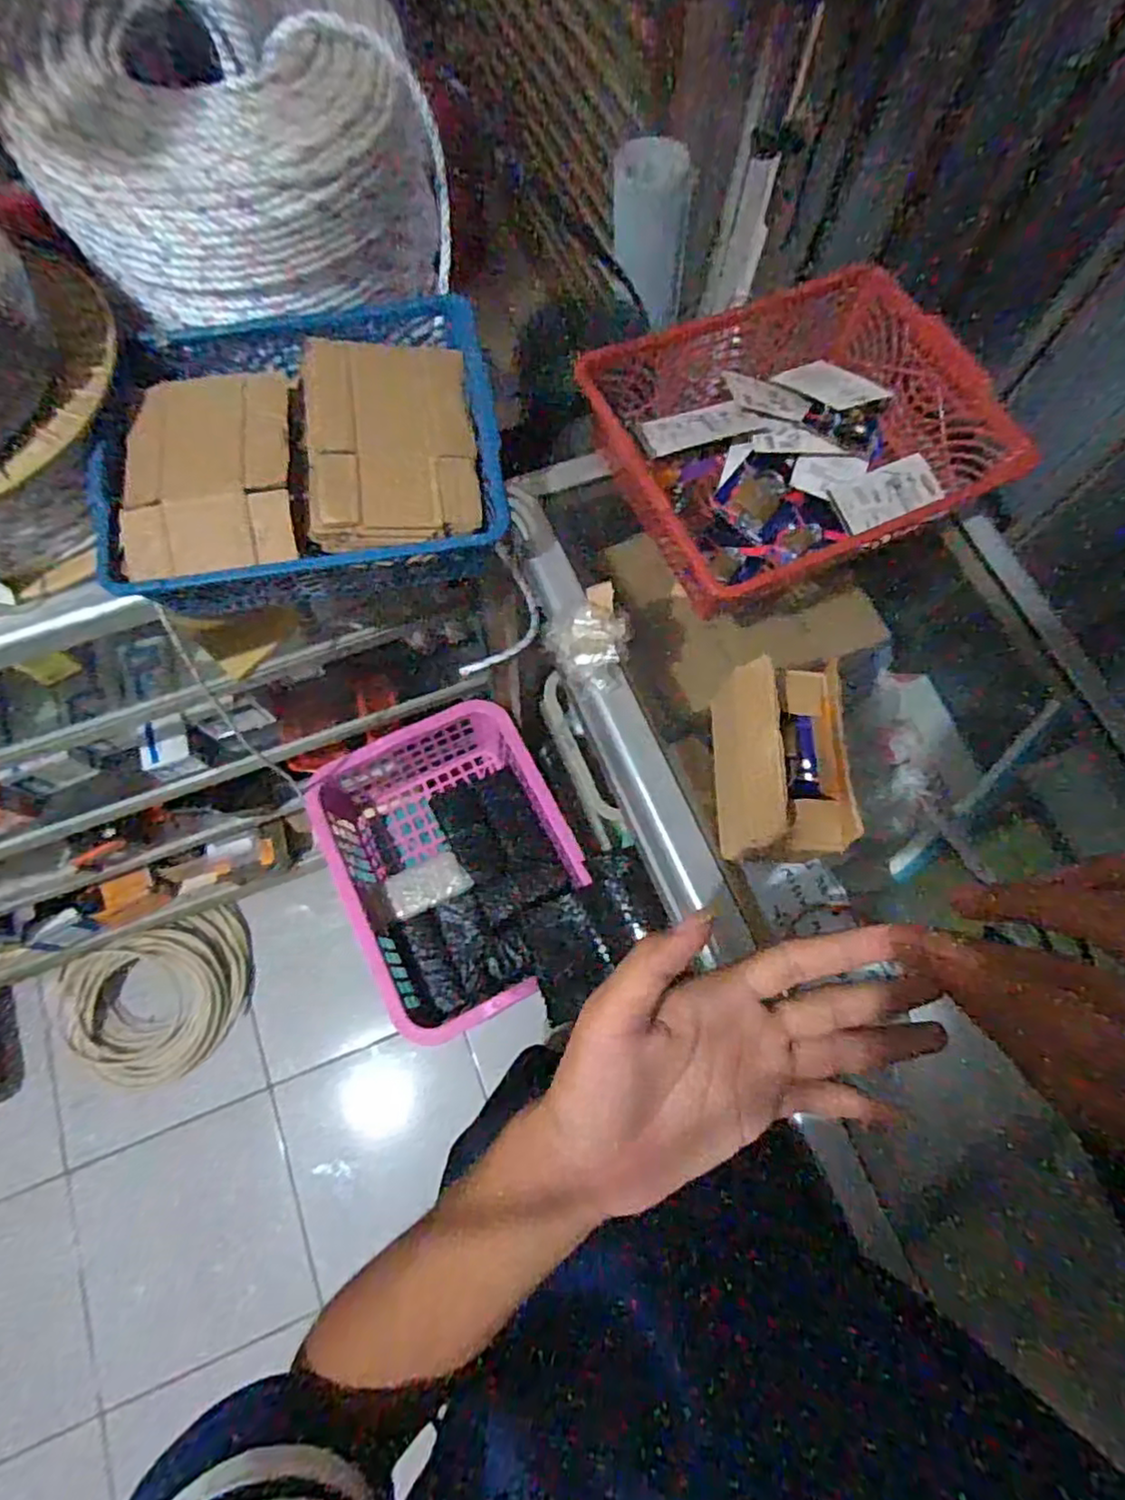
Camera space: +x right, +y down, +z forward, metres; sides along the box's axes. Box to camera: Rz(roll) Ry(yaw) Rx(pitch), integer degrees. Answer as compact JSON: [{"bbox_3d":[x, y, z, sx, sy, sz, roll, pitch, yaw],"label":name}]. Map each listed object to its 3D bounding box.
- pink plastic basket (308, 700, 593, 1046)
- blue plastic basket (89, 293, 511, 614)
[{"bbox_3d":[-0.159,0.153,0.993,0.309,0.132,0.401,-26,74,-10],"label":"pink plastic basket"},{"bbox_3d":[-0.204,-0.228,0.528,0.300,0.074,0.254,-10,71,-5],"label":"blue plastic basket"}]

